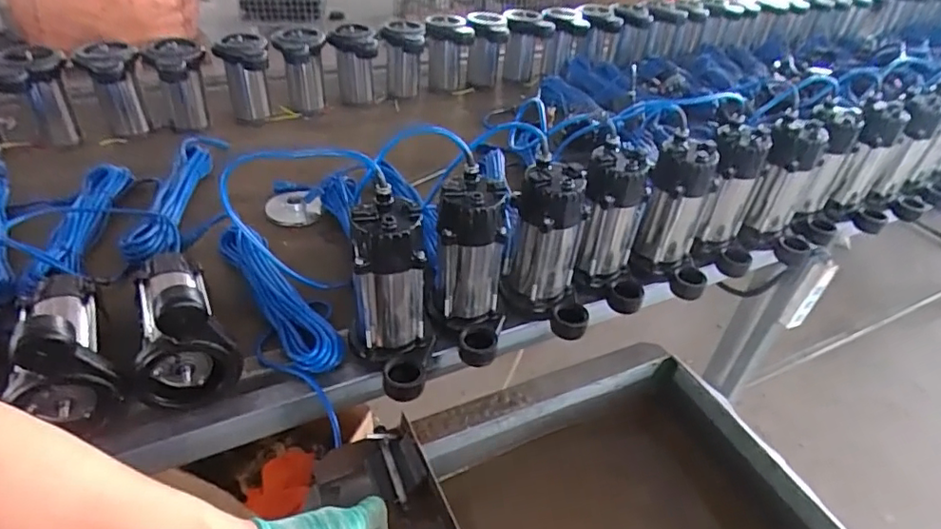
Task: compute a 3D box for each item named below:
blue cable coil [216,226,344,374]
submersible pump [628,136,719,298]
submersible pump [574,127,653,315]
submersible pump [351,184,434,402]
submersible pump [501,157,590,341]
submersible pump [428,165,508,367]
[{"bbox_3d":[-0.296,0.024,0.848,0.084,0.077,0.346,-23,46,-30],"label":"blue cable coil"},{"bbox_3d":[0.359,-0.078,0.933,0.138,0.226,0.104,21,41,19],"label":"submersible pump"},{"bbox_3d":[0.236,-0.059,0.883,0.137,0.227,0.100,20,41,18],"label":"submersible pump"},{"bbox_3d":[-0.104,0.050,0.723,0.107,0.231,0.151,-2,39,-9],"label":"submersible pump"},{"bbox_3d":[0.124,-0.015,0.835,0.135,0.239,0.113,11,39,7],"label":"submersible pump"},{"bbox_3d":[0.000,0.017,0.780,0.098,0.236,0.156,-2,39,-9],"label":"submersible pump"}]

